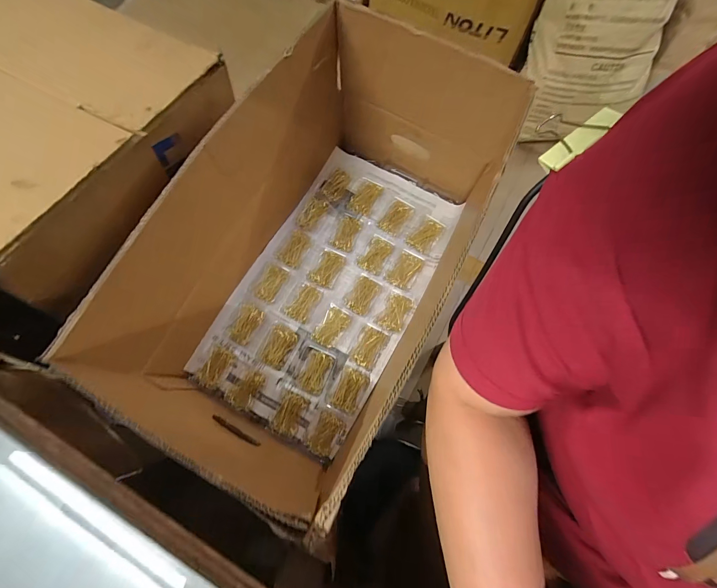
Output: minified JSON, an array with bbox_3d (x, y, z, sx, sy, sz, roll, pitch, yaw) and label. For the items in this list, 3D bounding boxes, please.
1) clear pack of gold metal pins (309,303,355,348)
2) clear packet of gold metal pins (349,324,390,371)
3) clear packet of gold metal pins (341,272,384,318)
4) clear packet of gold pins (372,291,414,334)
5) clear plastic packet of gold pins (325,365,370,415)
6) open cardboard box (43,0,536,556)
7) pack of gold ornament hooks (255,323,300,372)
[{"bbox_3d":[-0.048,0.061,0.619,0.054,0.014,0.080,26,74,8],"label":"clear pack of gold metal pins"},{"bbox_3d":[0.018,0.095,0.607,0.054,0.016,0.080,27,74,8],"label":"clear packet of gold metal pins"},{"bbox_3d":[0.007,0.001,0.642,0.055,0.007,0.081,29,75,9],"label":"clear packet of gold metal pins"},{"bbox_3d":[0.069,0.032,0.624,0.053,0.021,0.082,30,75,9],"label":"clear packet of gold pins"},{"bbox_3d":[-0.018,0.169,0.586,0.054,0.020,0.078,25,74,8],"label":"clear plastic packet of gold pins"},{"bbox_3d":[-0.050,-0.074,0.535,0.369,0.301,0.620,22,74,7],"label":"open cardboard box"},{"bbox_3d":[-0.148,0.094,0.608,0.055,0.027,0.079,28,74,8],"label":"pack of gold ornament hooks"}]

